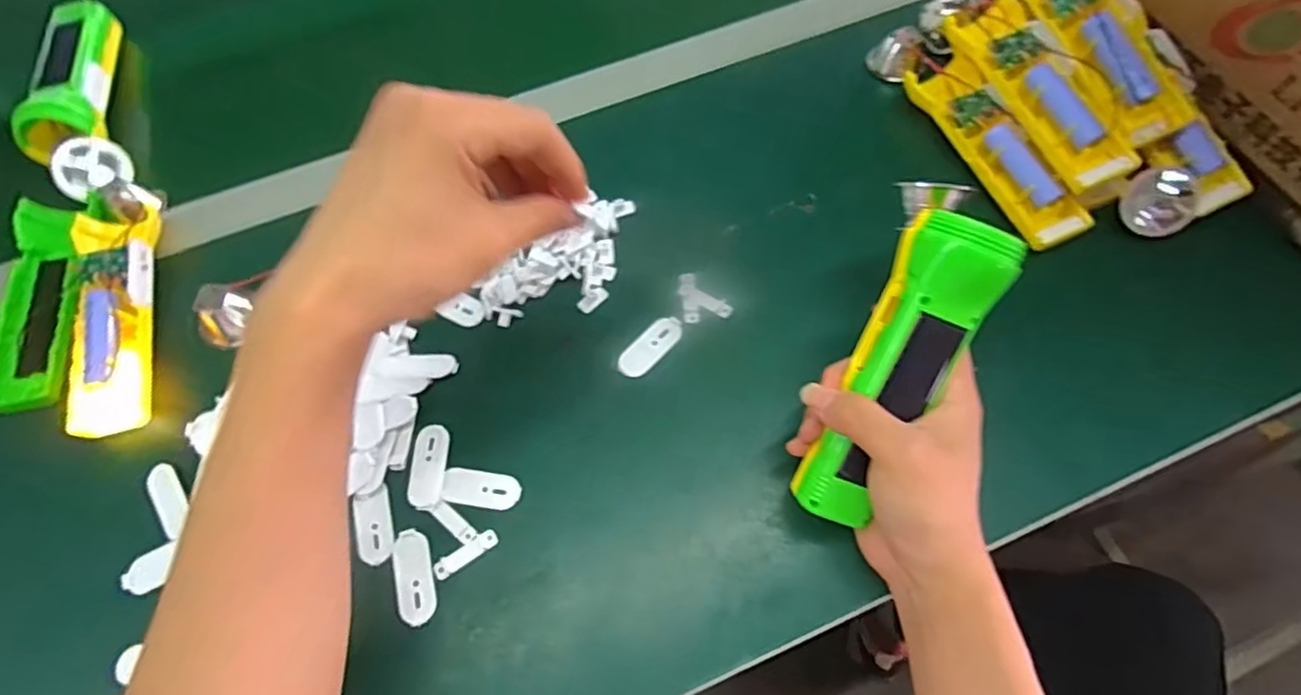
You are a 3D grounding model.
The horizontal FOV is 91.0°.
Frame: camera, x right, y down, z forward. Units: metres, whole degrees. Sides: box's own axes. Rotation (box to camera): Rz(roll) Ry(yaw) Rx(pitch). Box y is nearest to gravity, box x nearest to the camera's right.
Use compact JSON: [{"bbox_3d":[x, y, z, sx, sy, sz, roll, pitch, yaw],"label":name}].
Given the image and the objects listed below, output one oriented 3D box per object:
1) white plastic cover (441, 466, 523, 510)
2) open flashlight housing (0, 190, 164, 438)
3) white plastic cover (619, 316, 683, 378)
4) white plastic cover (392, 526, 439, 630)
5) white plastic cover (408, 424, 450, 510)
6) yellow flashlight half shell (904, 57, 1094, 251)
[{"bbox_3d":[-0.099,0.083,0.374,0.046,0.004,0.021,6,64,6],"label":"white plastic cover"},{"bbox_3d":[-0.377,-0.029,0.421,0.096,0.034,0.182,-13,63,-3],"label":"open flashlight housing"},{"bbox_3d":[0.000,-0.001,0.405,0.020,0.004,0.050,38,71,19],"label":"white plastic cover"},{"bbox_3d":[-0.130,0.126,0.352,0.021,0.004,0.050,-17,64,-5],"label":"white plastic cover"},{"bbox_3d":[-0.130,0.069,0.375,0.020,0.004,0.049,-1,63,2],"label":"white plastic cover"},{"bbox_3d":[0.243,-0.141,0.447,0.049,0.031,0.158,-21,64,-8],"label":"yellow flashlight half shell"}]

